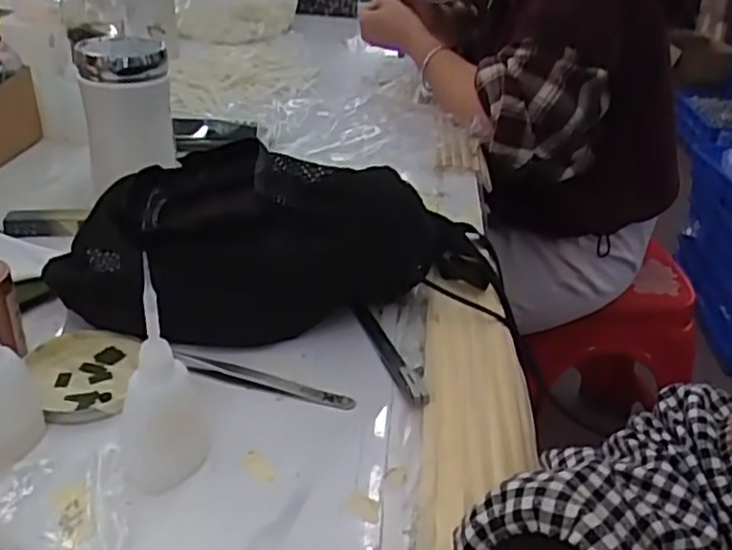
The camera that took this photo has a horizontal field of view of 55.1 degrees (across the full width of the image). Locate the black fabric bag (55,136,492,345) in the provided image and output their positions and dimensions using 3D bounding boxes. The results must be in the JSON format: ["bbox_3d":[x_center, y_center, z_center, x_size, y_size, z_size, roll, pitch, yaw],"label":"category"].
[{"bbox_3d":[-0.051,-0.025,0.472,0.294,0.124,0.078,-3,31,-12],"label":"black fabric bag"}]

